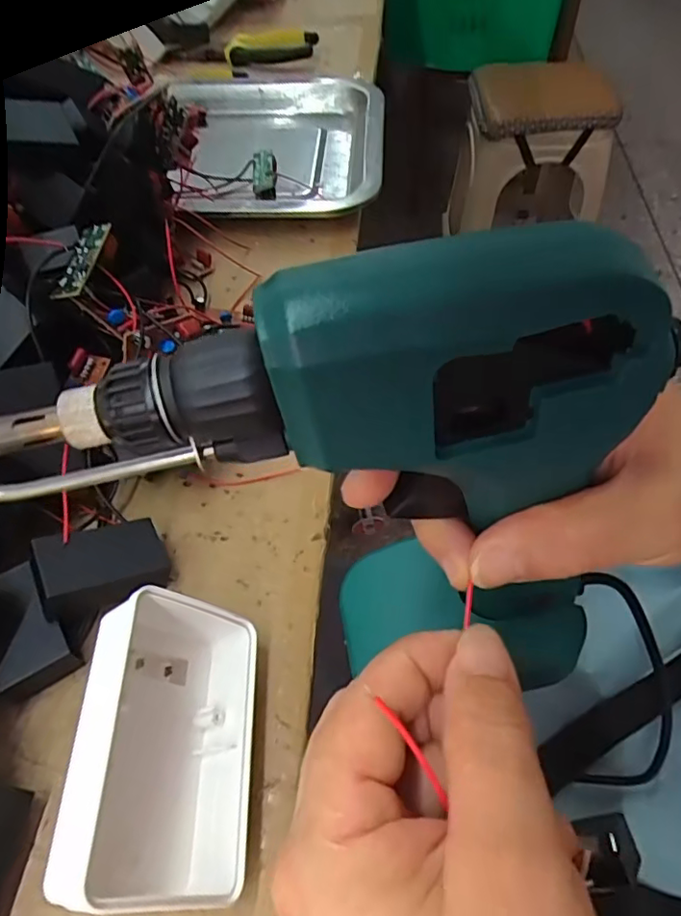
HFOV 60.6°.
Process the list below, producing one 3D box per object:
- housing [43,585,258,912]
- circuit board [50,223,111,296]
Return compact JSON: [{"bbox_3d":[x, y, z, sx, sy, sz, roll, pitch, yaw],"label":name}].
[{"bbox_3d":[-0.059,0.095,0.199,0.033,0.055,0.094,-35,43,32],"label":"housing"},{"bbox_3d":[-0.119,-0.092,0.269,0.017,0.004,0.045,-1,61,19],"label":"circuit board"}]

